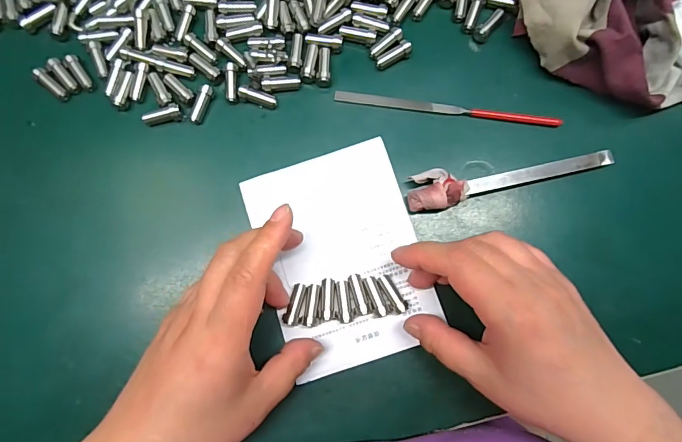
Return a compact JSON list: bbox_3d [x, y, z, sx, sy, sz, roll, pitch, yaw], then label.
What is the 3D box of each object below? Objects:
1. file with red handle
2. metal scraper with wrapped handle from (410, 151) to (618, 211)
[{"bbox_3d":[0.074,-0.079,0.295,0.156,0.004,0.009,8,84,1],"label":"file with red handle"},{"bbox_3d":[0.111,-0.028,0.282,0.136,0.016,0.025,-9,84,-1],"label":"metal scraper with wrapped handle"}]

